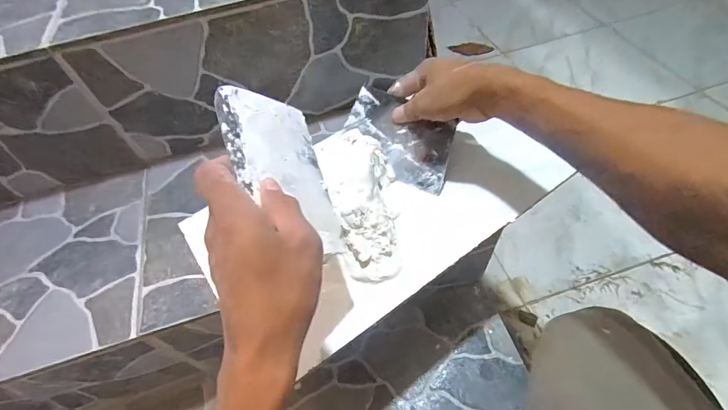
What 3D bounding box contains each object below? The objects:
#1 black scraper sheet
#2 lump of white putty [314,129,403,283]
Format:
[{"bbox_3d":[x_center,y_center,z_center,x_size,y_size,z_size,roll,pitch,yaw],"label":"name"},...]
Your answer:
[{"bbox_3d":[0.041,-0.078,0.450,0.137,0.008,0.080,30,98,18],"label":"black scraper sheet"},{"bbox_3d":[-0.001,-0.006,0.410,0.077,0.061,0.172,-10,66,-3],"label":"lump of white putty"}]

